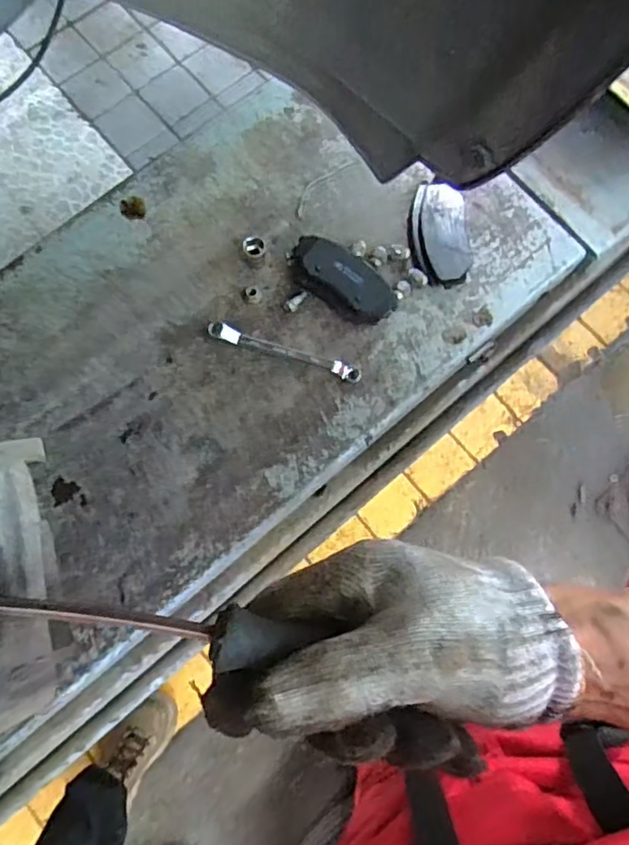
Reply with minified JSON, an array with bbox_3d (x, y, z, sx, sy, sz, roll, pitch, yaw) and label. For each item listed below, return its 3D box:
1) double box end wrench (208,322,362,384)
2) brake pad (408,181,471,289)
[{"bbox_3d":[-0.036,-0.087,0.743,0.193,0.019,0.020,19,77,3],"label":"double box end wrench"},{"bbox_3d":[0.160,-0.240,0.776,0.072,0.031,0.139,0,76,-1],"label":"brake pad"}]

